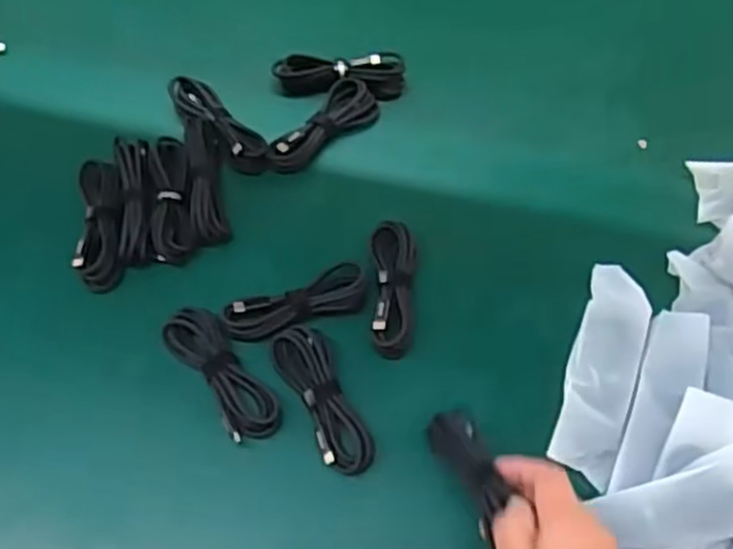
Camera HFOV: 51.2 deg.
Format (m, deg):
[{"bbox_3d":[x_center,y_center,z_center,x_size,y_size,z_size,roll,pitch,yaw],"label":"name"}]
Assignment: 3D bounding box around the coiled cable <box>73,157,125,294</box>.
[{"bbox_3d":[-0.208,-0.040,0.601,0.034,0.024,0.106,-7,64,-5],"label":"coiled cable"}]

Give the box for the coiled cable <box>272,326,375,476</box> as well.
[{"bbox_3d":[-0.030,0.086,0.537,0.037,0.011,0.111,-23,63,-13],"label":"coiled cable"}]

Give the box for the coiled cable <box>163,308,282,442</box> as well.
[{"bbox_3d":[-0.103,0.070,0.546,0.039,0.021,0.109,-33,66,-17],"label":"coiled cable"}]

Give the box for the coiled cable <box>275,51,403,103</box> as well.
[{"bbox_3d":[-0.023,-0.174,0.676,0.114,0.024,0.033,1,60,1],"label":"coiled cable"}]

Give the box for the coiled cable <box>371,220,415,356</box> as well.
[{"bbox_3d":[0.021,0.006,0.573,0.032,0.019,0.112,0,60,0],"label":"coiled cable"}]

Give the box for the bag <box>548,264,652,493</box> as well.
[{"bbox_3d":[0.167,0.066,0.540,0.046,0.014,0.155,22,64,1],"label":"bag"}]

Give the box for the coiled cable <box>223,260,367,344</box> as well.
[{"bbox_3d":[-0.051,0.023,0.567,0.108,0.016,0.033,-20,62,-11],"label":"coiled cable"}]

